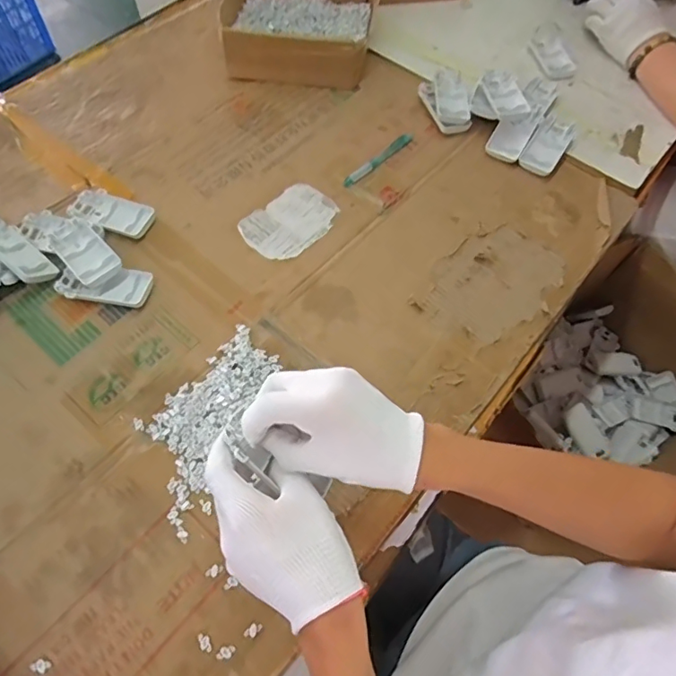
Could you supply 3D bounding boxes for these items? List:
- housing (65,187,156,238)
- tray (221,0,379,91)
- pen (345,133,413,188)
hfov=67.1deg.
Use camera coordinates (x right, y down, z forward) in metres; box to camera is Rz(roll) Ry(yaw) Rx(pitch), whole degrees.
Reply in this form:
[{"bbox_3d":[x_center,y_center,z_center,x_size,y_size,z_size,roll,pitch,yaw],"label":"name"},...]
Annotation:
[{"bbox_3d":[-0.267,-0.147,0.603,0.098,0.014,0.048,22,64,10],"label":"housing"},{"bbox_3d":[-0.058,-0.467,0.757,0.215,0.064,0.200,6,63,2],"label":"tray"},{"bbox_3d":[0.055,-0.236,0.673,0.126,0.010,0.015,-39,70,-19],"label":"pen"}]

